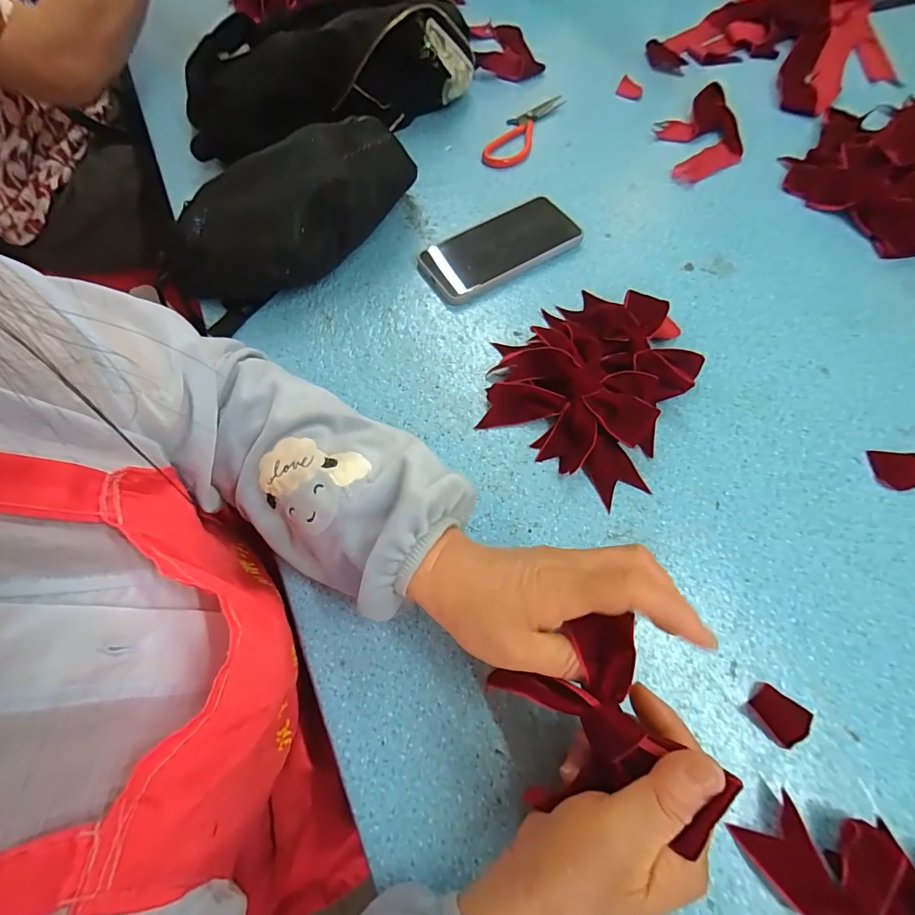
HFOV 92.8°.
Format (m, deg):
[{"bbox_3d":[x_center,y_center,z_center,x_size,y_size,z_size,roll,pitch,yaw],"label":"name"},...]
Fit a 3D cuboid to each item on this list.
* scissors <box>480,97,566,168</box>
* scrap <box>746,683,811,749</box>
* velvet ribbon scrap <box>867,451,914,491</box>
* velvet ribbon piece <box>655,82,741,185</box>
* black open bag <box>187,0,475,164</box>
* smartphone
[{"bbox_3d":[0.082,-0.415,0.551,0.049,0.013,0.148,25,68,13],"label":"scissors"},{"bbox_3d":[0.206,0.166,0.279,0.035,0.005,0.028,36,71,17],"label":"scrap"},{"bbox_3d":[0.358,0.011,0.353,0.038,0.008,0.031,9,66,6],"label":"velvet ribbon scrap"},{"bbox_3d":[0.300,-0.396,0.533,0.092,0.026,0.151,-1,65,2],"label":"velvet ribbon piece"},{"bbox_3d":[-0.156,-0.469,0.530,0.351,0.107,0.171,-18,66,-6],"label":"black open bag"},{"bbox_3d":[0.042,-0.221,0.459,0.165,0.012,0.088,-32,68,-12],"label":"smartphone"}]

